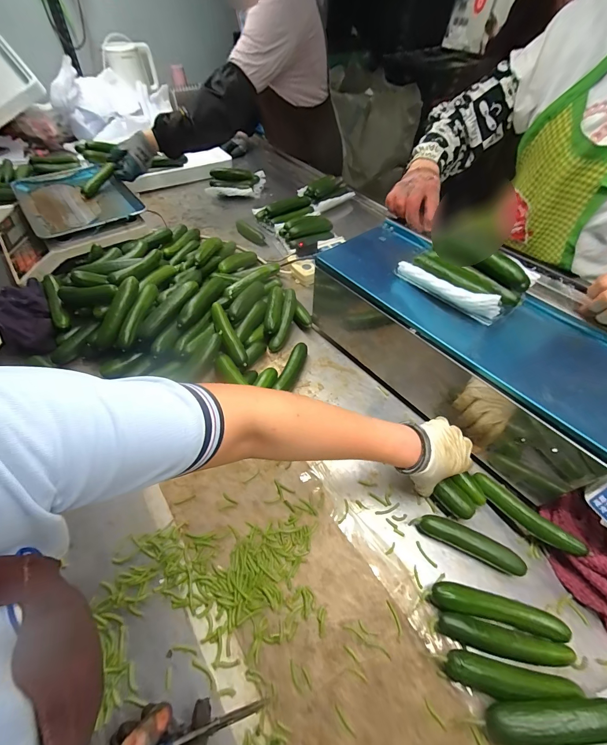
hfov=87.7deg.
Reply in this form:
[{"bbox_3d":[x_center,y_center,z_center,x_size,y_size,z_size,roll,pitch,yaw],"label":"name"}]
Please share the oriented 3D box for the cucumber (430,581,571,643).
[{"bbox_3d":[0.228,0.280,0.376,0.146,0.026,0.034,11,54,7],"label":"cucumber"}]

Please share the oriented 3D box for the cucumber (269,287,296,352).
[{"bbox_3d":[-0.039,-0.106,0.653,0.028,0.032,0.140,13,72,8],"label":"cucumber"}]

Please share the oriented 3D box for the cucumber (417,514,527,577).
[{"bbox_3d":[0.221,0.224,0.419,0.130,0.024,0.028,21,55,14],"label":"cucumber"}]

